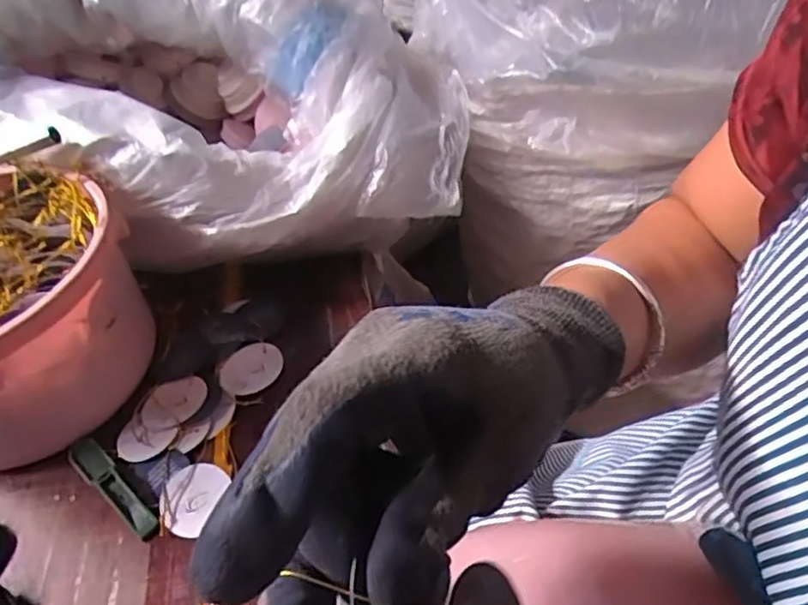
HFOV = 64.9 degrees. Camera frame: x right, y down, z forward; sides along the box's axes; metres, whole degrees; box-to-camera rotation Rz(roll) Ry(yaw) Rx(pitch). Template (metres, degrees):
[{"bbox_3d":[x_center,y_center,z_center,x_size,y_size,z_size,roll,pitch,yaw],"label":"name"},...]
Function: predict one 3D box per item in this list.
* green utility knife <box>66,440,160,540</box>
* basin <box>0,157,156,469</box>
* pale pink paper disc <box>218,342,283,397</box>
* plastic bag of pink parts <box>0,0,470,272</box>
[{"bbox_3d":[-0.208,0.132,0.456,0.101,0.015,0.020,30,57,31],"label":"green utility knife"},{"bbox_3d":[-0.313,0.008,0.499,0.205,0.144,0.205,-4,46,4],"label":"basin"},{"bbox_3d":[-0.127,0.055,0.528,0.052,0.005,0.047,-20,47,-11],"label":"pale pink paper disc"},{"bbox_3d":[-0.209,-0.202,0.611,0.516,0.197,0.316,2,47,11],"label":"plastic bag of pink parts"}]

